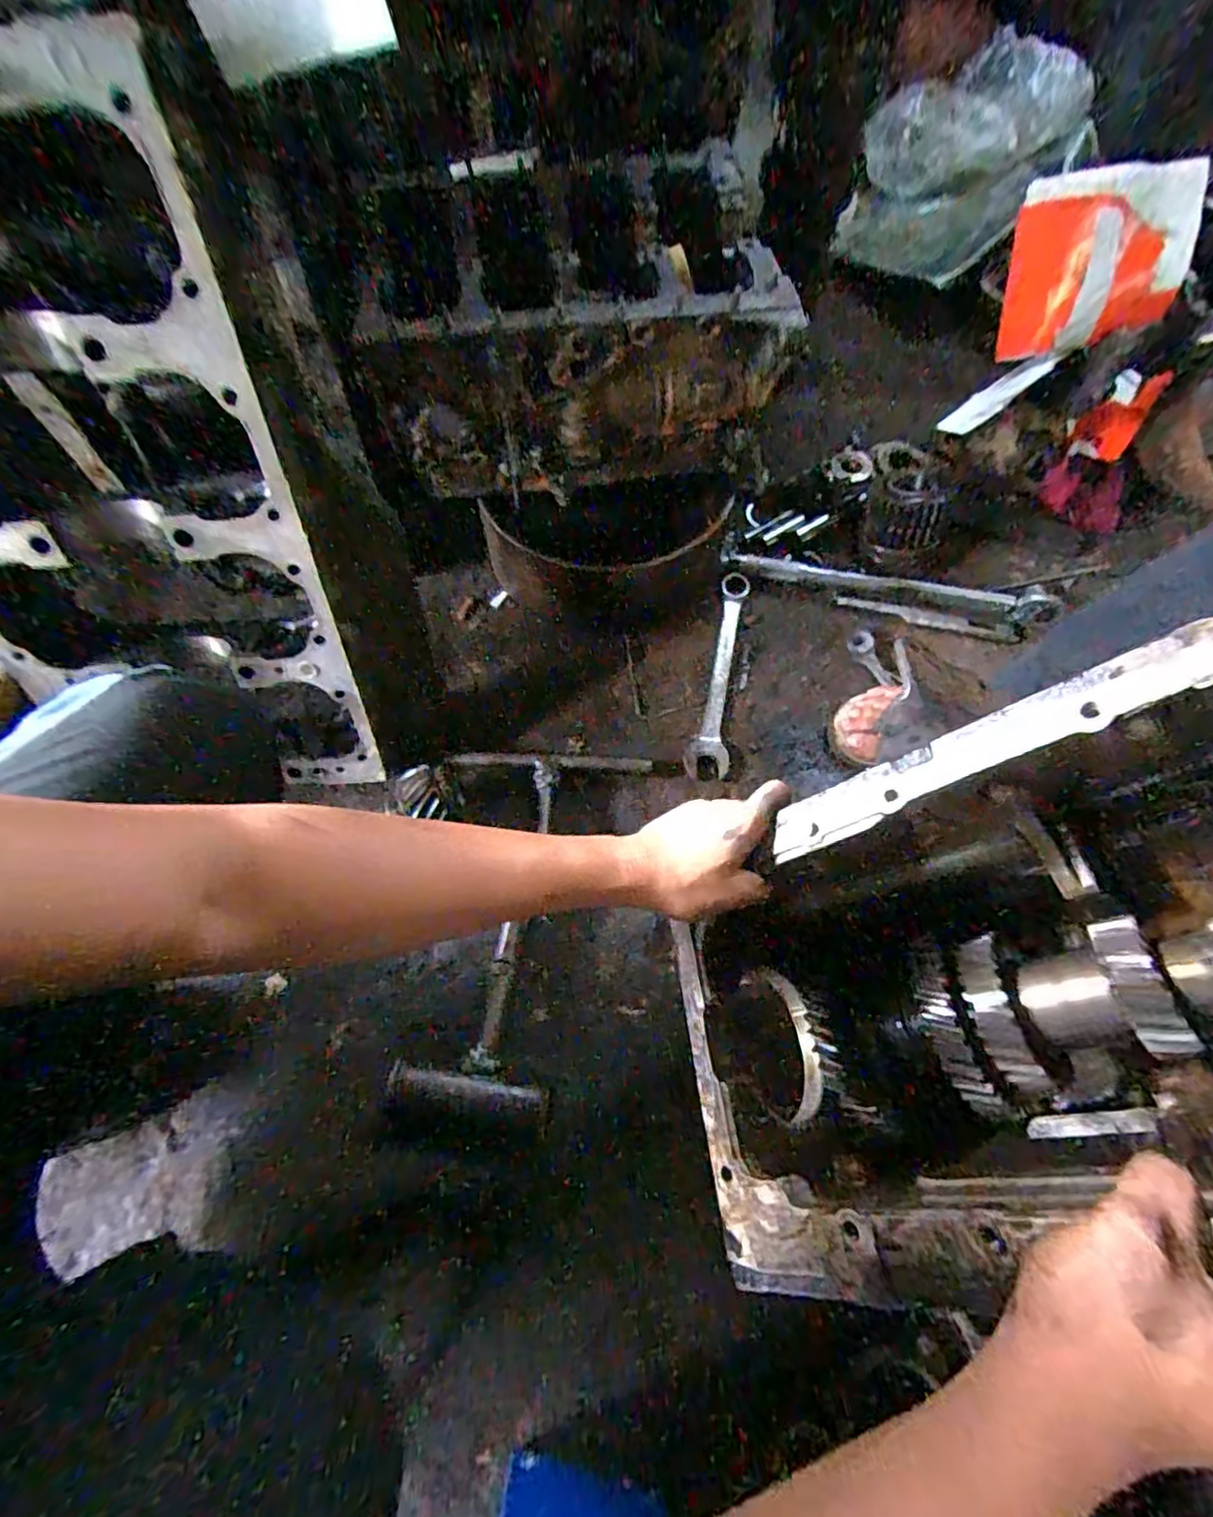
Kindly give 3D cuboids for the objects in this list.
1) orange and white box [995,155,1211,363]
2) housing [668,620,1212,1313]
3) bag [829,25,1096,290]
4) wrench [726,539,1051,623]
[{"bbox_3d":[0.562,-0.564,0.699,0.182,0.162,0.024,-4,41,12],"label":"orange and white box"},{"bbox_3d":[0.268,0.150,0.409,0.270,0.388,0.282,20,51,-39],"label":"housing"},{"bbox_3d":[0.640,-1.069,1.119,0.375,0.175,0.522,25,68,8],"label":"bag"},{"bbox_3d":[0.384,-0.242,0.844,0.452,0.032,0.043,12,66,2],"label":"wrench"}]

